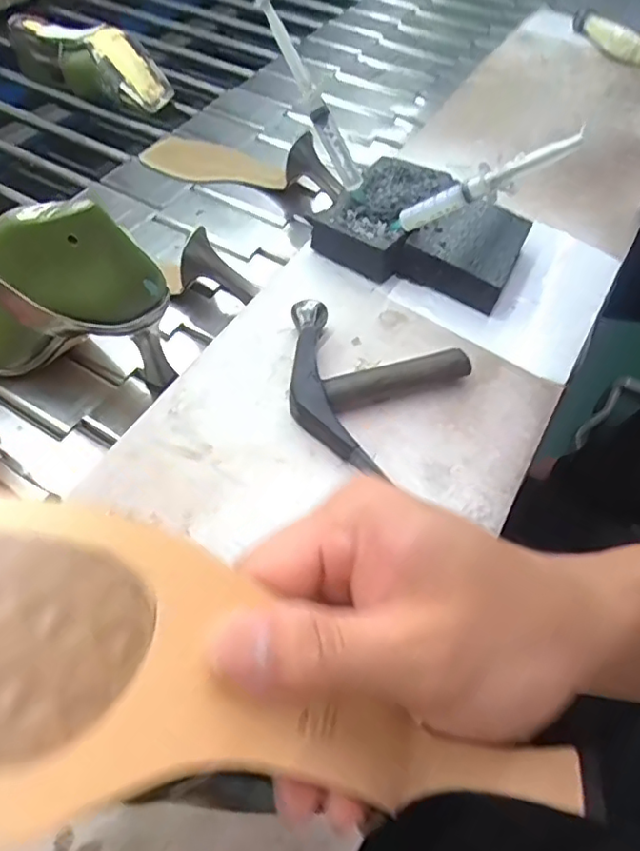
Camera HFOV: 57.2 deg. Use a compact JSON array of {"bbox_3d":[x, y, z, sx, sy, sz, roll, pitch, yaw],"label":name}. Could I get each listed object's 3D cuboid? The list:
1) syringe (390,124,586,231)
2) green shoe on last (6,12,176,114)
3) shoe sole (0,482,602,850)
[{"bbox_3d":[0.115,-0.173,0.426,0.022,0.159,0.021,45,57,-28],"label":"syringe"},{"bbox_3d":[-0.300,-0.480,0.782,0.235,0.080,0.085,28,62,14],"label":"green shoe on last"},{"bbox_3d":[-0.016,0.082,0.167,0.242,0.013,0.078,26,57,-20],"label":"shoe sole"}]

